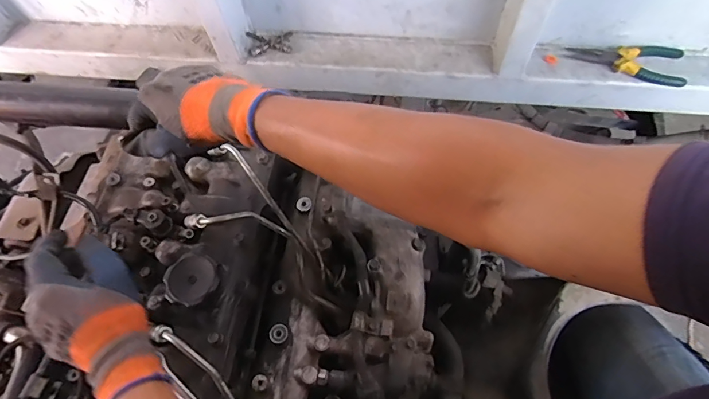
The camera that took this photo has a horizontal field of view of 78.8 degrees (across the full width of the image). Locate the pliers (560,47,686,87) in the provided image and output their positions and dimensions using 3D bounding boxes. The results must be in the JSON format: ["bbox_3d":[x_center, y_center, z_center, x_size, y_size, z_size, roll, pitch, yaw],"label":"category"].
[{"bbox_3d":[0.451,-0.229,0.722,0.184,0.024,0.066,6,64,6],"label":"pliers"}]

